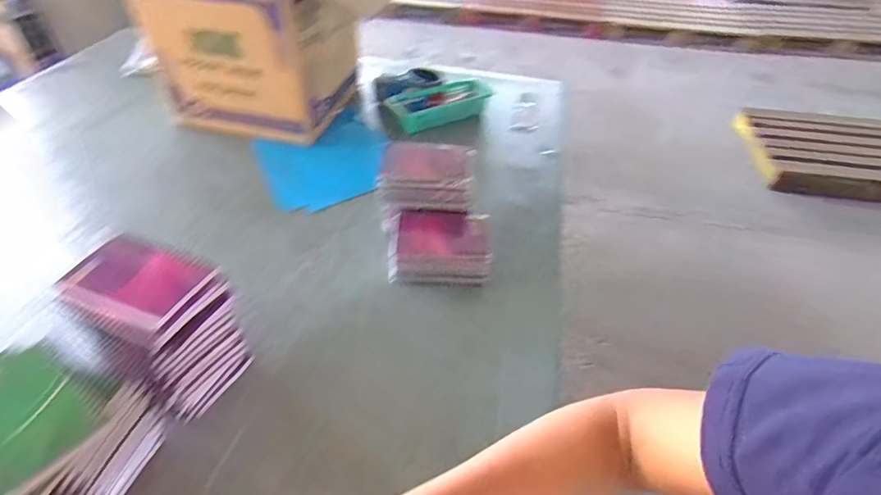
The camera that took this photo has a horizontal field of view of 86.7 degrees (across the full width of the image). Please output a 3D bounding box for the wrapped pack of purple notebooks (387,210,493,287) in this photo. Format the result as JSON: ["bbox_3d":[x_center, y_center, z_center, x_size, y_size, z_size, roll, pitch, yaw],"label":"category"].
[{"bbox_3d":[0.002,-0.004,0.658,0.136,0.062,0.100,6,43,2],"label":"wrapped pack of purple notebooks"}]

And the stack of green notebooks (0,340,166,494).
[{"bbox_3d":[-0.341,0.167,0.416,0.138,0.113,0.114,19,45,15],"label":"stack of green notebooks"}]

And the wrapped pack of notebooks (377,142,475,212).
[{"bbox_3d":[-0.024,-0.109,0.699,0.138,0.057,0.099,7,43,2],"label":"wrapped pack of notebooks"}]

